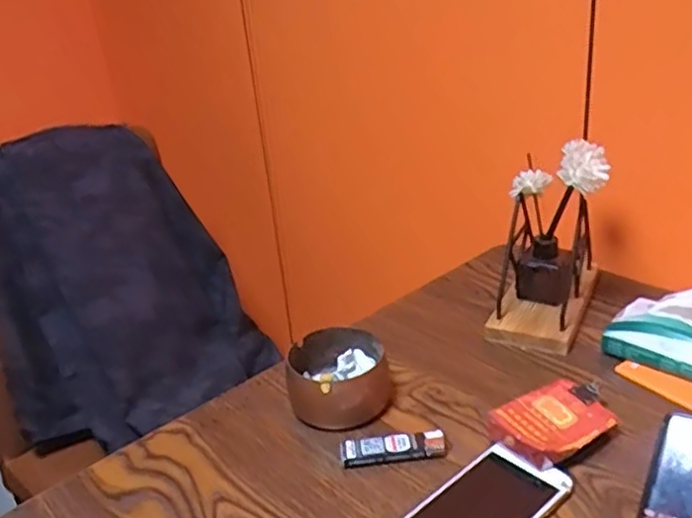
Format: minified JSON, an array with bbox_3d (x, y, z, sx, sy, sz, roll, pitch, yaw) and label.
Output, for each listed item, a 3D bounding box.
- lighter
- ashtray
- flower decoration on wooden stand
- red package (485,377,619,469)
[{"bbox_3d":[0.037,0.147,0.527,0.080,0.015,0.022,-6,25,-1],"label":"lighter"},{"bbox_3d":[-0.007,0.102,0.588,0.085,0.048,0.080,-6,25,-1],"label":"ashtray"},{"bbox_3d":[0.201,-0.021,0.667,0.093,0.171,0.155,7,28,25],"label":"flower decoration on wooden stand"},{"bbox_3d":[0.162,0.128,0.525,0.089,0.028,0.062,-21,29,-29],"label":"red package"}]

